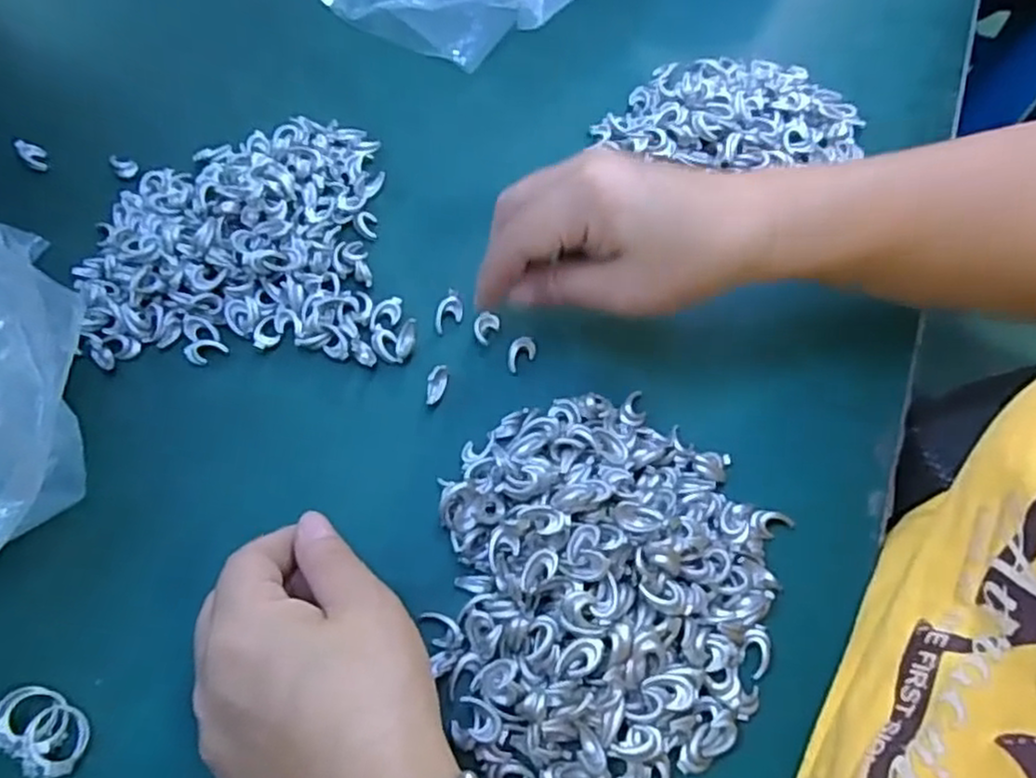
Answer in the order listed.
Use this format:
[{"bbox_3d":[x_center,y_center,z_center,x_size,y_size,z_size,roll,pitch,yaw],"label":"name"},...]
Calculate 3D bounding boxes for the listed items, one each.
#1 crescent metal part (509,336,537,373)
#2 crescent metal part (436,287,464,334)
[{"bbox_3d":[0.001,-0.018,0.345,0.018,0.004,0.013,-33,71,-17],"label":"crescent metal part"},{"bbox_3d":[-0.034,-0.038,0.353,0.013,0.004,0.023,28,66,10],"label":"crescent metal part"}]

